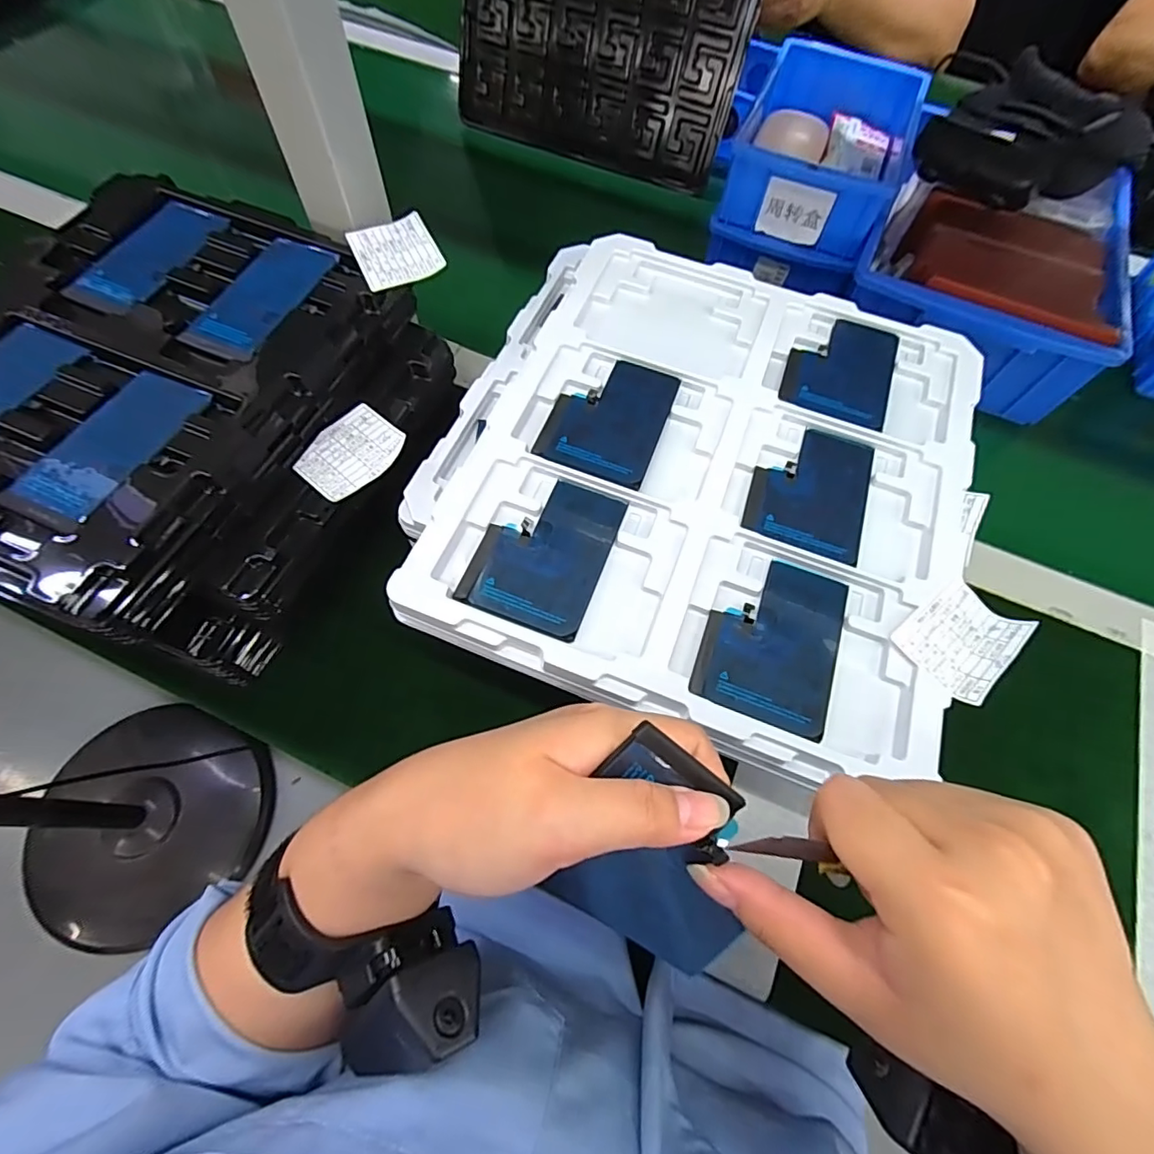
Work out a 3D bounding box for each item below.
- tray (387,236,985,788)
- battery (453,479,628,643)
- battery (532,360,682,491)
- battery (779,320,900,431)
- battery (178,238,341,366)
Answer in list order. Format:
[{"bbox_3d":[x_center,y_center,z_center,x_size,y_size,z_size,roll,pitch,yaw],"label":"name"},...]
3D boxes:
[{"bbox_3d":[0.071,-0.072,0.337,0.307,0.033,0.320,20,67,7],"label":"tray"},{"bbox_3d":[-0.017,-0.015,0.300,0.067,0.005,0.090,20,67,7],"label":"battery"},{"bbox_3d":[0.021,-0.100,0.335,0.066,0.005,0.089,20,67,7],"label":"battery"},{"bbox_3d":[0.177,-0.142,0.363,0.068,0.004,0.092,19,67,6],"label":"battery"},{"bbox_3d":[-0.196,-0.174,0.337,0.048,0.008,0.096,23,67,8],"label":"battery"}]

